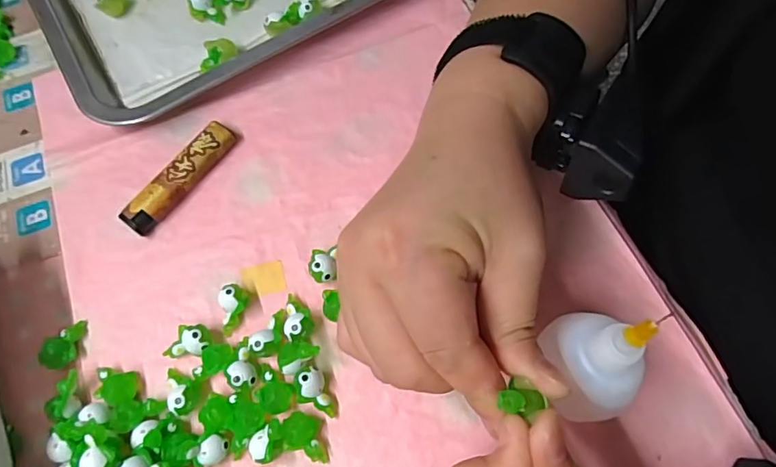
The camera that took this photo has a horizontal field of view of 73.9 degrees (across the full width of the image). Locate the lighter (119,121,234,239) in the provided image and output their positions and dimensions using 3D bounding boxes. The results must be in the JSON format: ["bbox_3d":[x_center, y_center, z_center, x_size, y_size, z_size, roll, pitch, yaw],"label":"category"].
[{"bbox_3d":[-0.123,-0.033,0.306,0.018,0.011,0.079,33,73,15],"label":"lighter"}]

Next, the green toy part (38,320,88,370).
[{"bbox_3d":[-0.169,0.057,0.268,0.013,0.013,0.026,11,68,7],"label":"green toy part"}]

